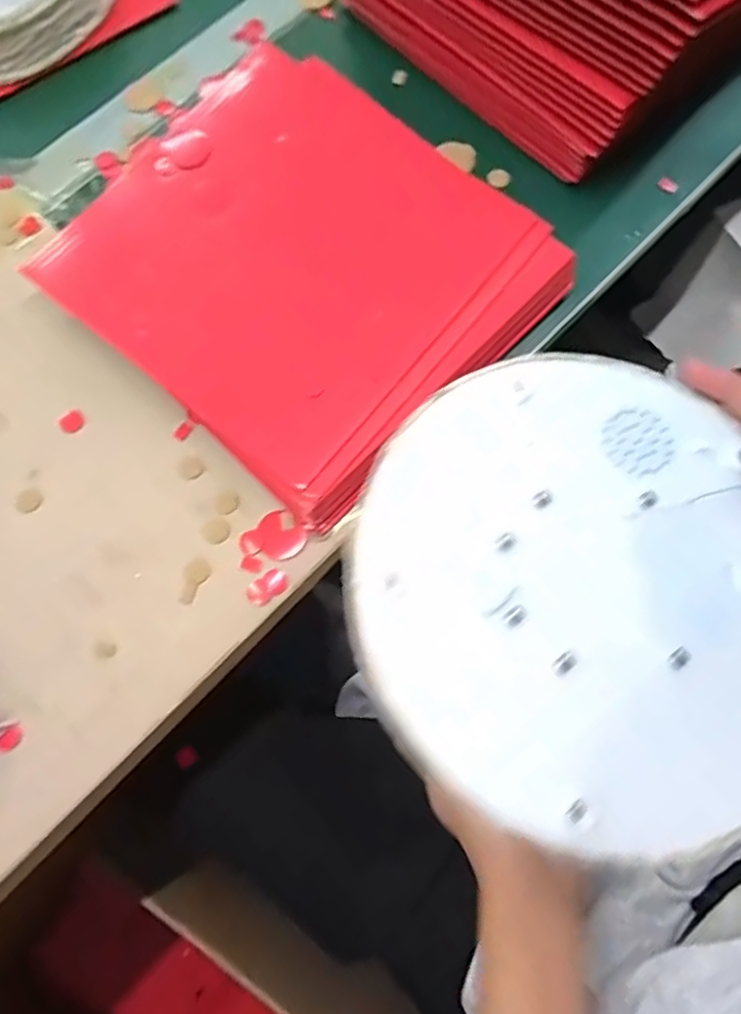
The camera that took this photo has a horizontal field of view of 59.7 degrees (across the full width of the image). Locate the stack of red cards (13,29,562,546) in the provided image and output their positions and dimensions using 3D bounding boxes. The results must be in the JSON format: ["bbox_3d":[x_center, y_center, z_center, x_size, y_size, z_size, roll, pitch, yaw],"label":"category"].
[{"bbox_3d":[-0.043,-0.148,0.398,0.253,0.028,0.226,41,78,11],"label":"stack of red cards"}]

